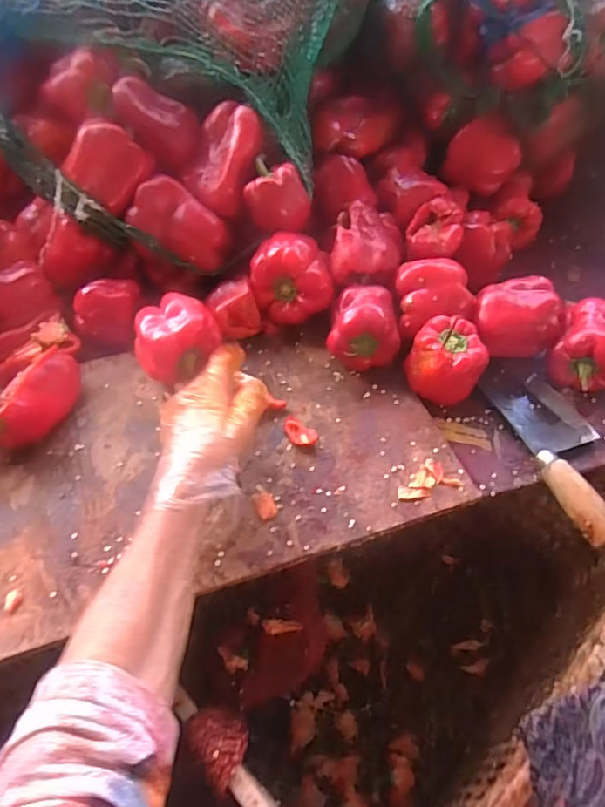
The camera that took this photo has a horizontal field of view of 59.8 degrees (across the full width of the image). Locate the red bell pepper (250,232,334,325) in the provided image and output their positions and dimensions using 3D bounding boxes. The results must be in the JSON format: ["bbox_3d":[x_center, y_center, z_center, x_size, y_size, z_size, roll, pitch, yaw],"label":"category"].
[{"bbox_3d":[-0.010,-0.138,0.609,0.087,0.090,0.073,5,54,4],"label":"red bell pepper"}]

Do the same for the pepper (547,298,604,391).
[{"bbox_3d":[0.322,-0.065,0.583,0.076,0.069,0.099,26,58,18],"label":"pepper"}]

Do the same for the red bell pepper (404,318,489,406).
[{"bbox_3d":[0.152,-0.040,0.561,0.075,0.069,0.075,0,53,0],"label":"red bell pepper"}]

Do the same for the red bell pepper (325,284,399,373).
[{"bbox_3d":[0.067,-0.084,0.584,0.073,0.071,0.072,0,53,0],"label":"red bell pepper"}]

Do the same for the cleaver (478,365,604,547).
[{"bbox_3d":[0.264,0.033,0.538,0.080,0.035,0.222,-12,54,-9],"label":"cleaver"}]

